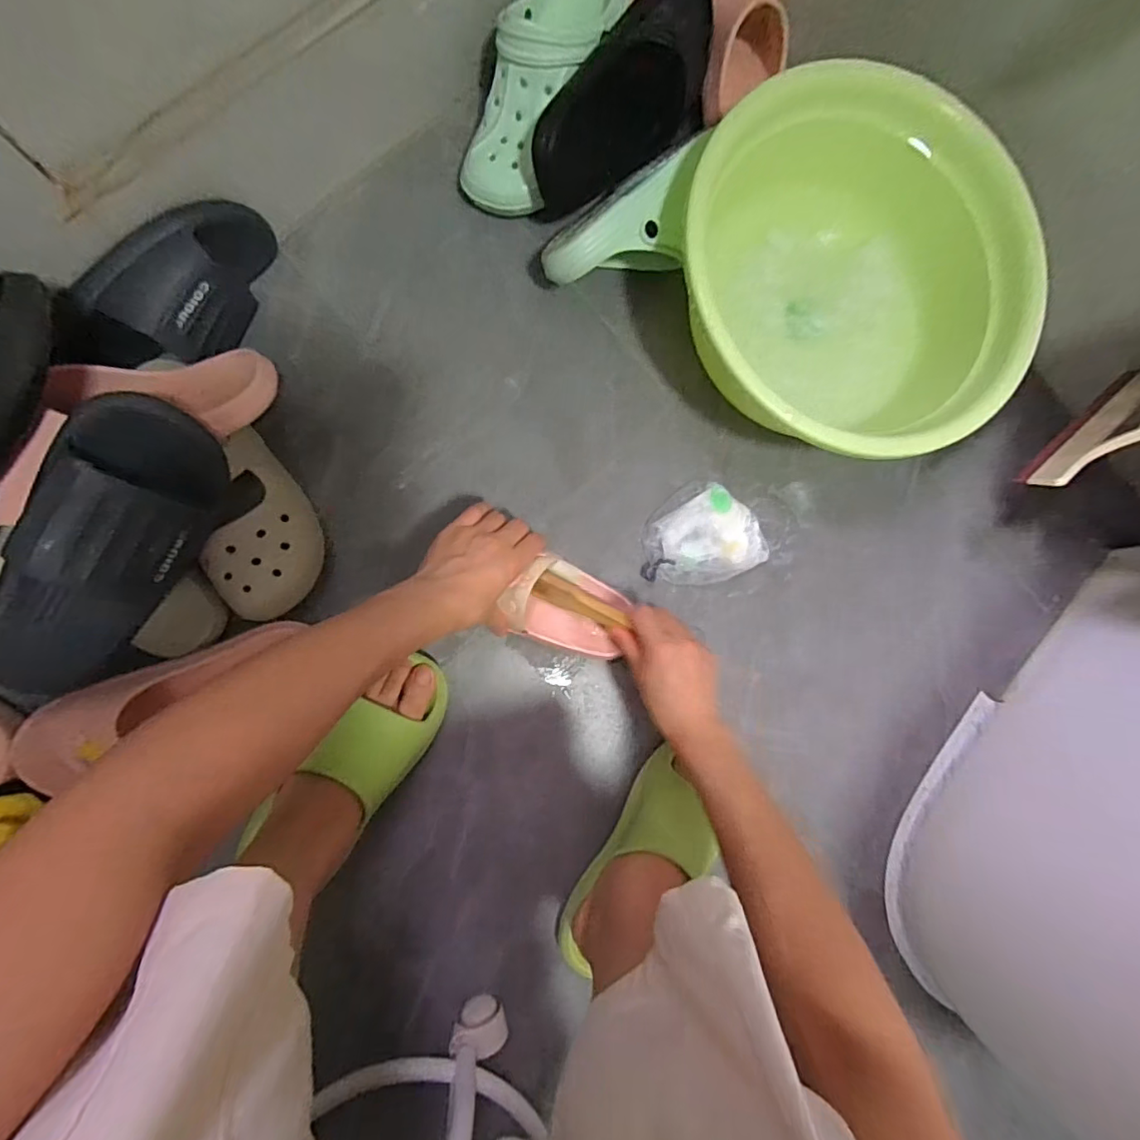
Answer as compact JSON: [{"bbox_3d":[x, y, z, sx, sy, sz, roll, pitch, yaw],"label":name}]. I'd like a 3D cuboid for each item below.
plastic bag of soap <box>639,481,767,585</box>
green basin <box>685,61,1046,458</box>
[{"bbox_3d":[0.152,-0.039,0.607,0.137,0.026,0.110,6,87,-9],"label":"plastic bag of soap"},{"bbox_3d":[0.274,-0.282,0.575,0.364,0.142,0.341,6,87,-9],"label":"green basin"}]

